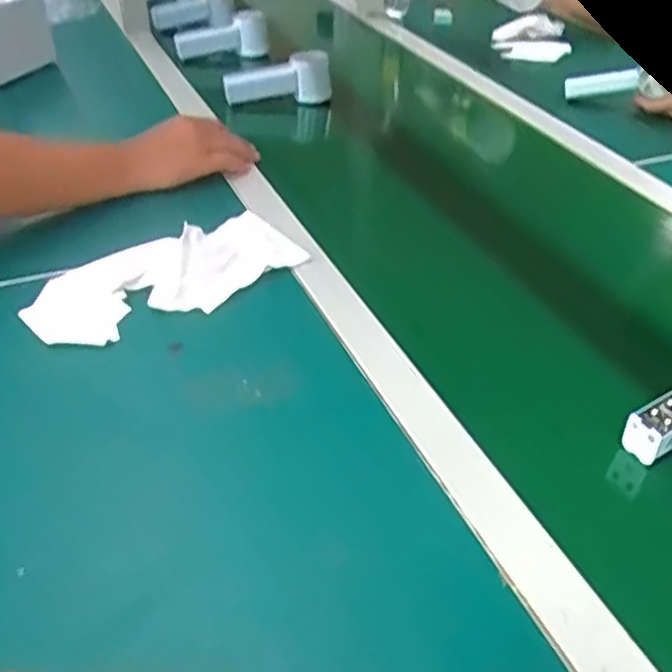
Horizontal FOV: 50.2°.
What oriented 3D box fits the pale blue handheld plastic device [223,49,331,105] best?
[{"bbox_3d":[-0.083,-0.375,1.052,0.163,0.062,0.042,-16,43,-24],"label":"pale blue handheld plastic device"}]

